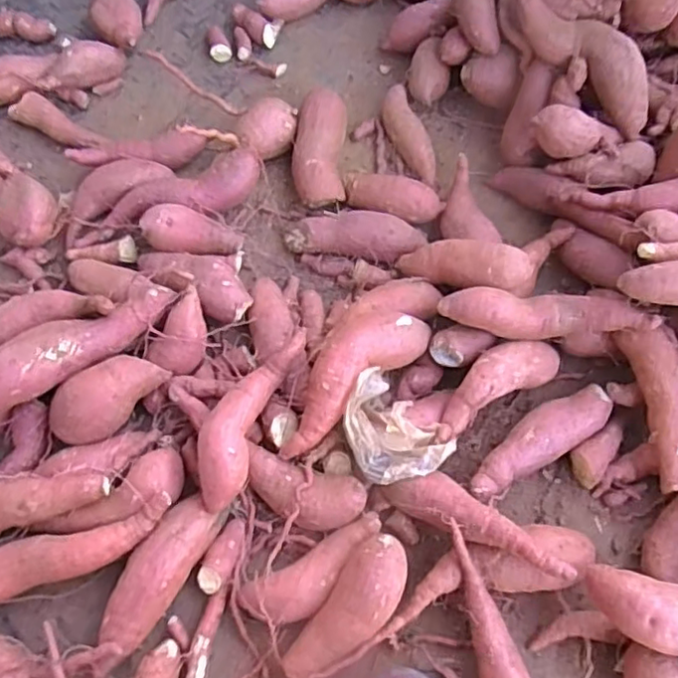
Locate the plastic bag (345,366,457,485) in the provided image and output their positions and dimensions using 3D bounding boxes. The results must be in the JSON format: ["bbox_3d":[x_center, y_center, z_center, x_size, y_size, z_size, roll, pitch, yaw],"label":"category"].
[{"bbox_3d":[0.040,0.078,0.517,0.067,0.049,0.089,-37,69,-17],"label":"plastic bag"}]

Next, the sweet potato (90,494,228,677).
[{"bbox_3d":[-0.145,0.188,0.483,0.040,0.038,0.142,27,66,13],"label":"sweet potato"}]

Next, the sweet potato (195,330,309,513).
[{"bbox_3d":[-0.076,0.063,0.533,0.044,0.056,0.166,19,64,9],"label":"sweet potato"}]

